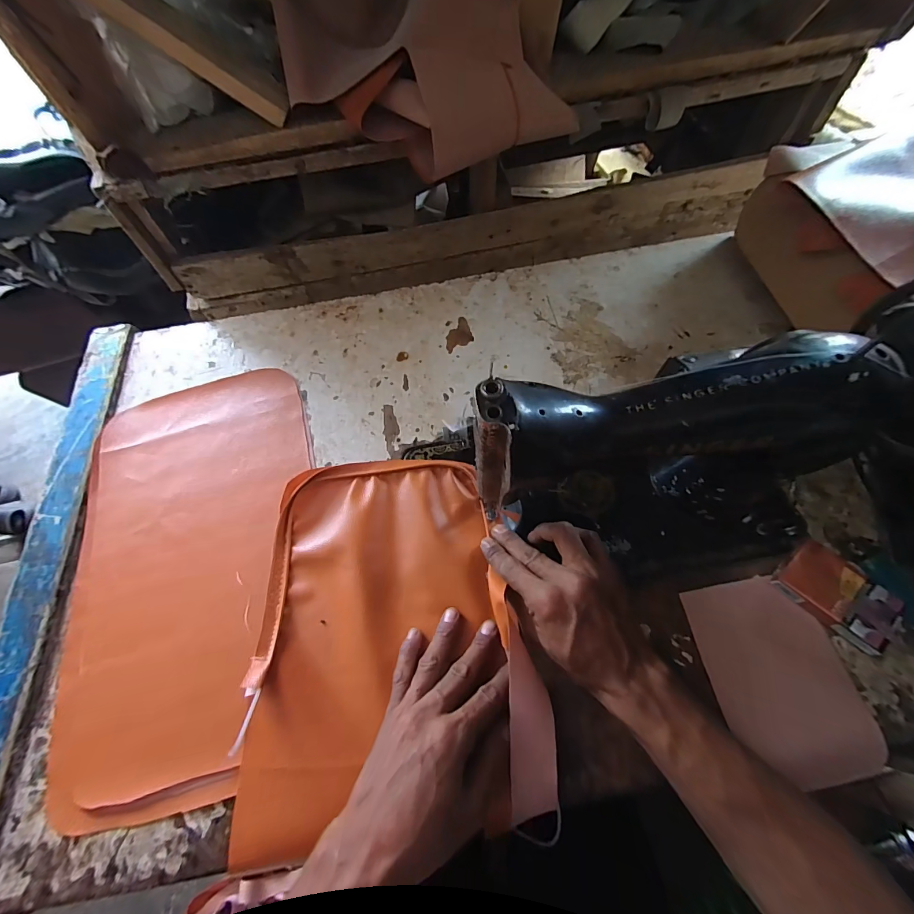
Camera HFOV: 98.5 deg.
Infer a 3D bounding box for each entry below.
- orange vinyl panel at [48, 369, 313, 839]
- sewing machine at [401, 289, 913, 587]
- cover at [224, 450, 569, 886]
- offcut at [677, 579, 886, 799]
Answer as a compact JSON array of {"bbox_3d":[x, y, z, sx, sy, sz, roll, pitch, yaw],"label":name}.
[{"bbox_3d":[-0.271,0.092,0.407,0.235,0.010,0.427,-13,63,-4],"label":"orange vinyl panel"},{"bbox_3d":[0.172,-0.001,0.309,0.360,0.195,0.156,-5,63,1],"label":"sewing machine"},{"bbox_3d":[-0.055,0.159,0.343,0.245,0.043,0.345,-3,65,2],"label":"cover"},{"bbox_3d":[0.273,0.183,0.334,0.105,0.011,0.146,-13,63,7],"label":"offcut"}]

